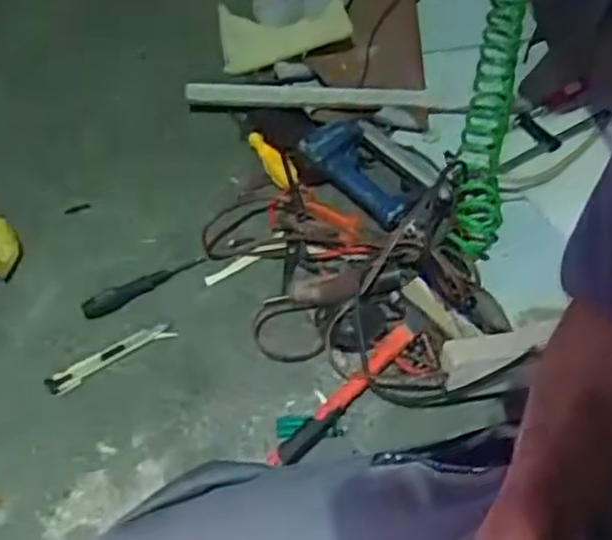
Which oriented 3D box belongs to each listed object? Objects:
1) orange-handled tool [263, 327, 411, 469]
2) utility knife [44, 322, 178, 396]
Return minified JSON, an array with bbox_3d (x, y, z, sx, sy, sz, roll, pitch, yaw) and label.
[{"bbox_3d":[0.043,0.141,0.813,0.025,0.020,0.218,40,66,21],"label":"orange-handled tool"},{"bbox_3d":[-0.229,0.100,0.853,0.156,0.010,0.028,-29,64,-17],"label":"utility knife"}]

